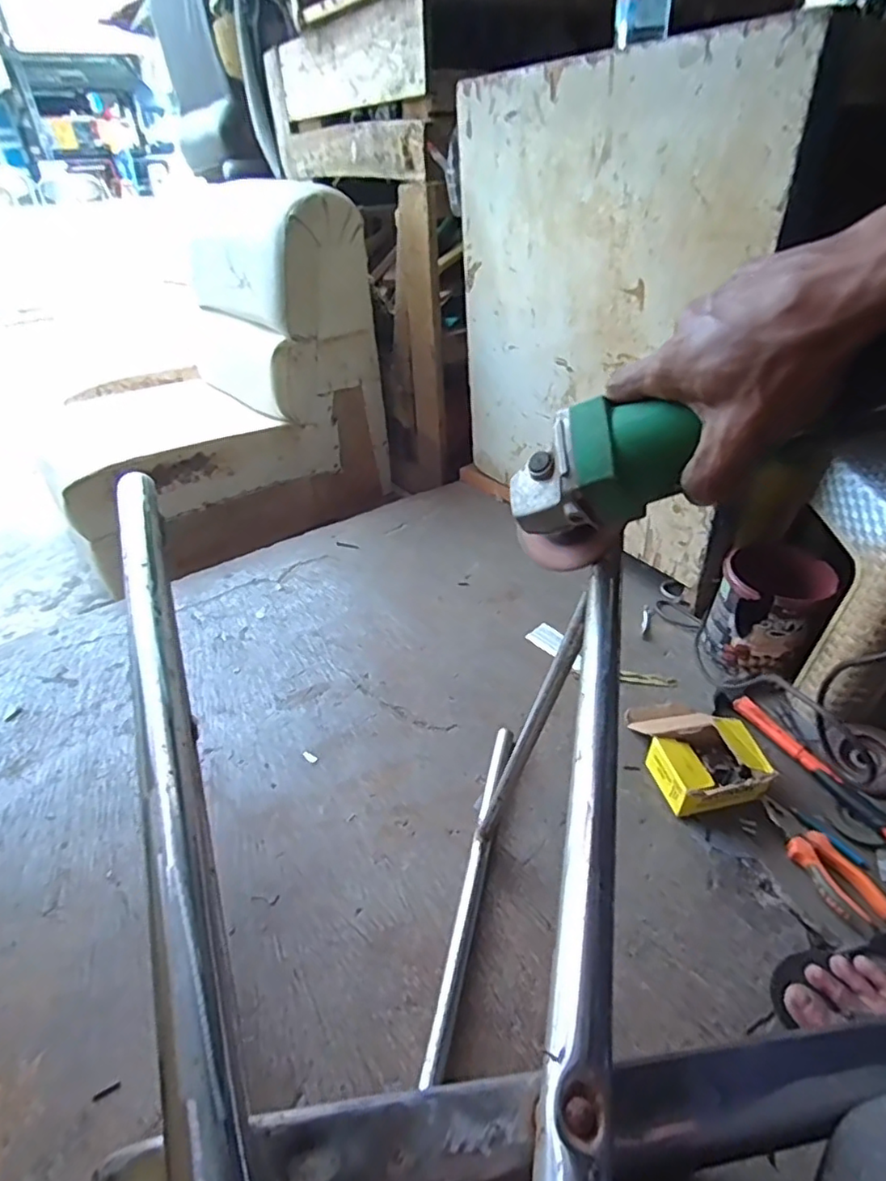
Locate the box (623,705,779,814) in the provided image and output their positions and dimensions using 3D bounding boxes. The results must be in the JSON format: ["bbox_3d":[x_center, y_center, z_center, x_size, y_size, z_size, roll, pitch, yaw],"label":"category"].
[{"bbox_3d":[0.318,0.193,0.748,0.119,0.057,0.163,-8,39,-6],"label":"box"}]

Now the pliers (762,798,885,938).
[{"bbox_3d":[0.413,0.292,0.643,0.055,0.013,0.151,-16,40,-15],"label":"pliers"}]

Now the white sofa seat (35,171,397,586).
[{"bbox_3d":[-0.631,-0.534,1.442,0.714,0.642,0.725,-29,45,-29],"label":"white sofa seat"}]

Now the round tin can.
[{"bbox_3d":[0.473,0.032,0.870,0.138,0.153,0.156,23,46,30],"label":"round tin can"}]

